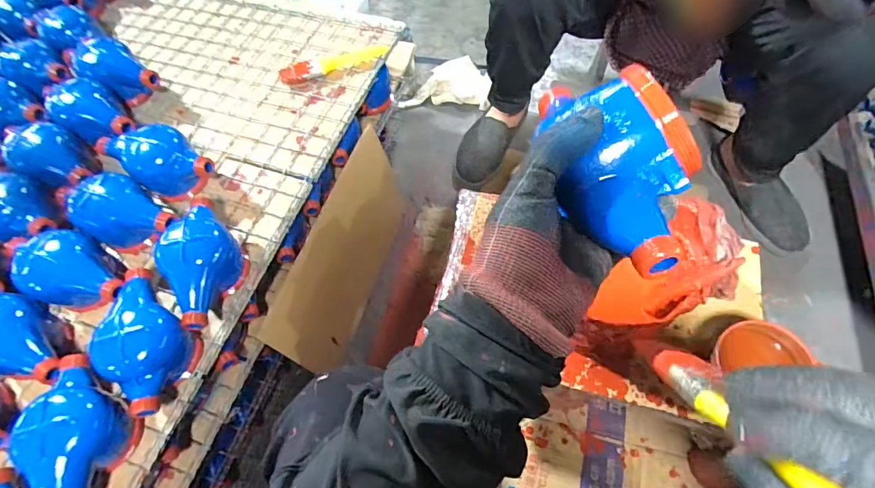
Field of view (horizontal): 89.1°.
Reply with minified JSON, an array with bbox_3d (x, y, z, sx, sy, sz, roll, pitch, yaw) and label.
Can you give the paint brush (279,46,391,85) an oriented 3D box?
[{"bbox_3d":[-0.164,-0.295,0.720,0.179,0.023,0.029,-22,63,-9],"label":"paint brush"}]

